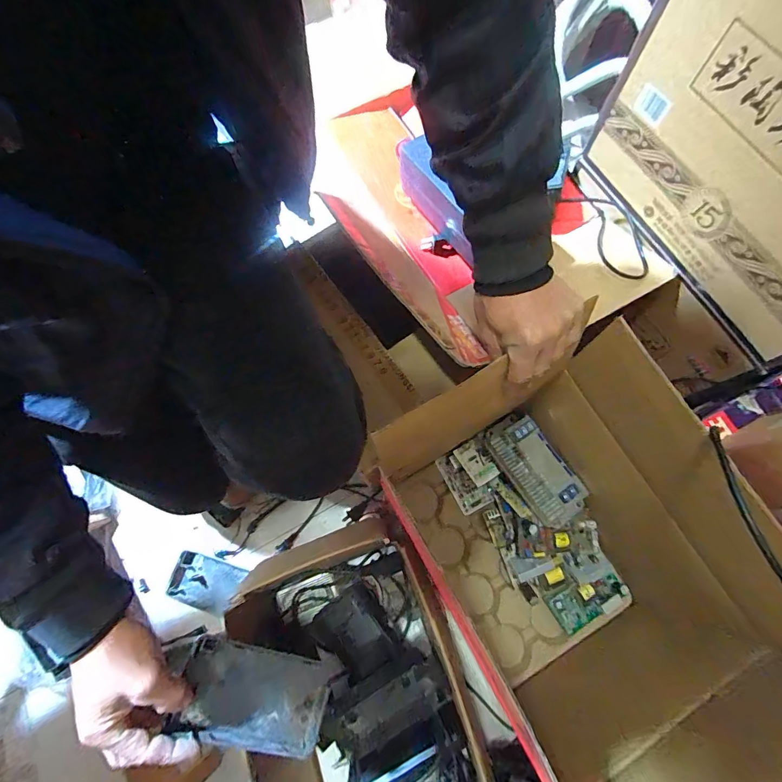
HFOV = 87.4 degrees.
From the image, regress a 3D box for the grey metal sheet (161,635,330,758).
[{"bbox_3d":[-0.140,0.317,0.425,0.151,0.015,0.084,27,53,-19],"label":"grey metal sheet"}]

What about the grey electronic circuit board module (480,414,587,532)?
[{"bbox_3d":[0.227,0.122,0.643,0.092,0.034,0.175,-32,75,-8],"label":"grey electronic circuit board module"}]

